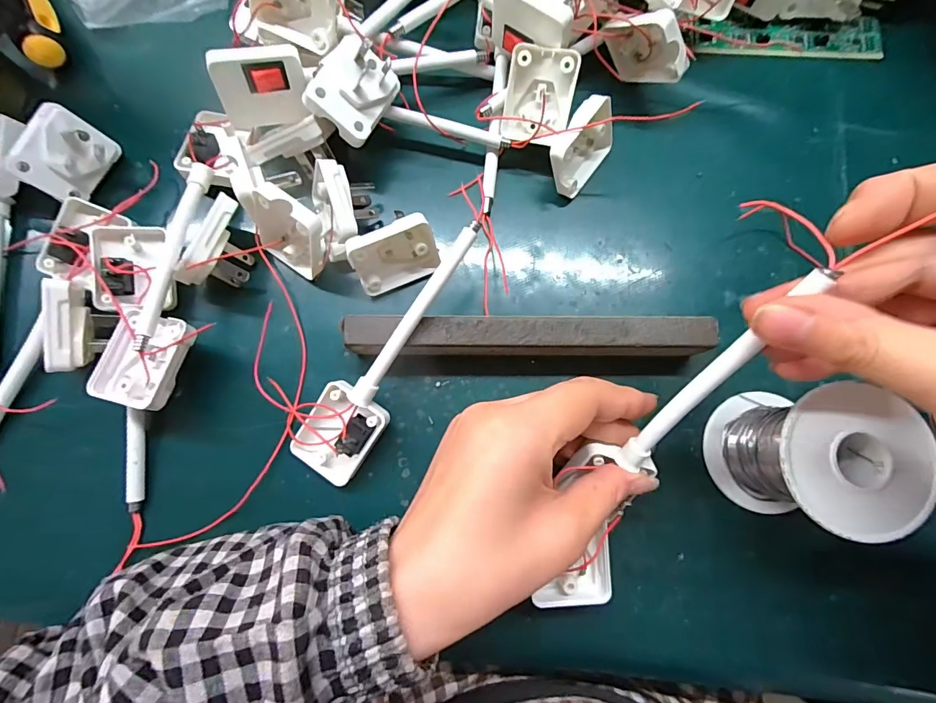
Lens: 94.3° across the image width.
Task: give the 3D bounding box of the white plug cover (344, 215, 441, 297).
[{"bbox_3d":[-0.043,-0.055,0.249,0.048,0.040,0.015,-24,53,-5],"label":"white plug cover"}]

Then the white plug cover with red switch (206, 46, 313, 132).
[{"bbox_3d":[-0.114,-0.146,0.242,0.046,0.038,0.010,-10,57,-11],"label":"white plug cover with red switch"}]

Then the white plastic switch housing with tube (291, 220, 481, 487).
[{"bbox_3d":[-0.039,0.001,0.229,0.038,0.024,0.151,35,99,5],"label":"white plastic switch housing with tube"}]

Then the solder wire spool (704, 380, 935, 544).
[{"bbox_3d":[0.161,0.050,0.210,0.059,0.075,0.062,0,81,-1],"label":"solder wire spool"}]

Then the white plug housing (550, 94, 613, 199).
[{"bbox_3d":[0.066,-0.123,0.262,0.019,0.040,0.049,34,84,34],"label":"white plug housing"}]

